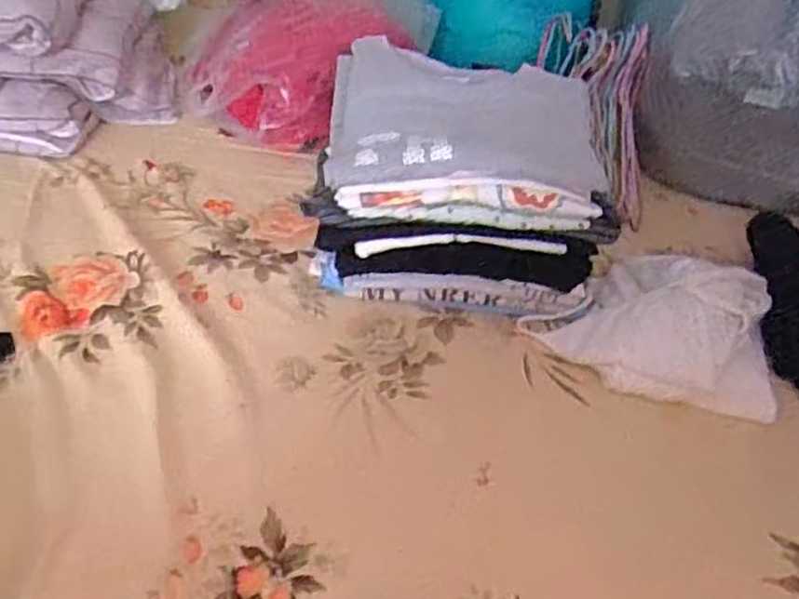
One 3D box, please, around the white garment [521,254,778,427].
[{"bbox_3d":[0.279,0.025,0.778,0.262,0.088,0.185,16,37,12],"label":"white garment"}]

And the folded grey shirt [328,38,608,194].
[{"bbox_3d":[0.072,-0.206,0.797,0.296,0.077,0.234,4,38,-6],"label":"folded grey shirt"}]

